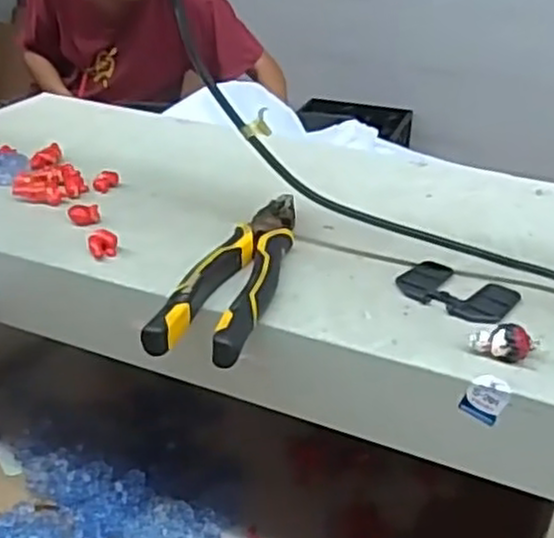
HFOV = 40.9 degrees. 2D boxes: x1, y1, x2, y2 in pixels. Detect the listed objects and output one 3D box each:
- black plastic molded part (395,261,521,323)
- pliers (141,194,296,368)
[{"bbox_3d":[0.107,0.013,0.445,0.067,0.006,0.048,26,37,36],"label":"black plastic molded part"},{"bbox_3d":[-0.018,-0.006,0.447,0.049,0.018,0.185,9,30,13],"label":"pliers"}]

